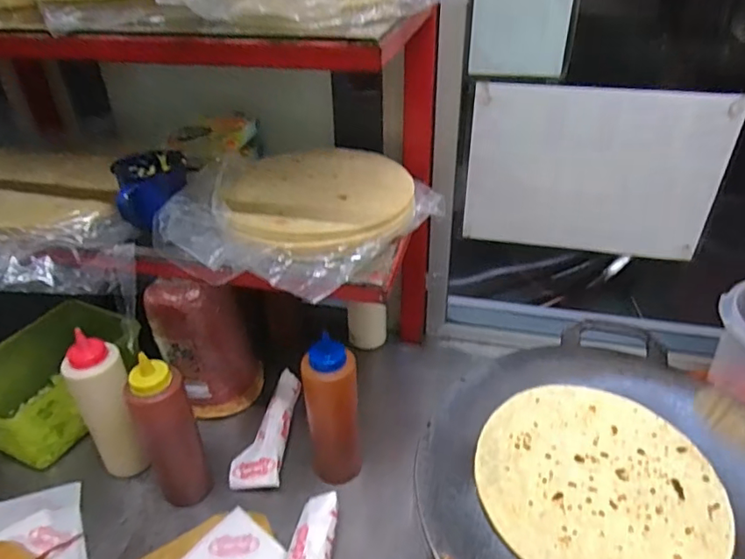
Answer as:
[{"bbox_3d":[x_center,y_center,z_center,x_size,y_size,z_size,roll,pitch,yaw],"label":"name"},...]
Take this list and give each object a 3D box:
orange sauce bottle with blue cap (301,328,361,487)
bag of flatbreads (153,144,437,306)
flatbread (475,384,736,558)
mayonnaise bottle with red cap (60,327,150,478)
[{"bbox_3d":[-0.046,0.157,0.619,0.068,0.188,0.051,0,35,-3],"label":"orange sauce bottle with blue cap"},{"bbox_3d":[-0.074,-0.084,0.595,0.223,0.049,0.272,20,39,24],"label":"bag of flatbreads"},{"bbox_3d":[0.198,0.178,0.479,0.199,0.008,0.204,-1,37,1],"label":"flatbread"},{"bbox_3d":[-0.308,0.157,0.633,0.066,0.193,0.051,-1,35,-5],"label":"mayonnaise bottle with red cap"}]

